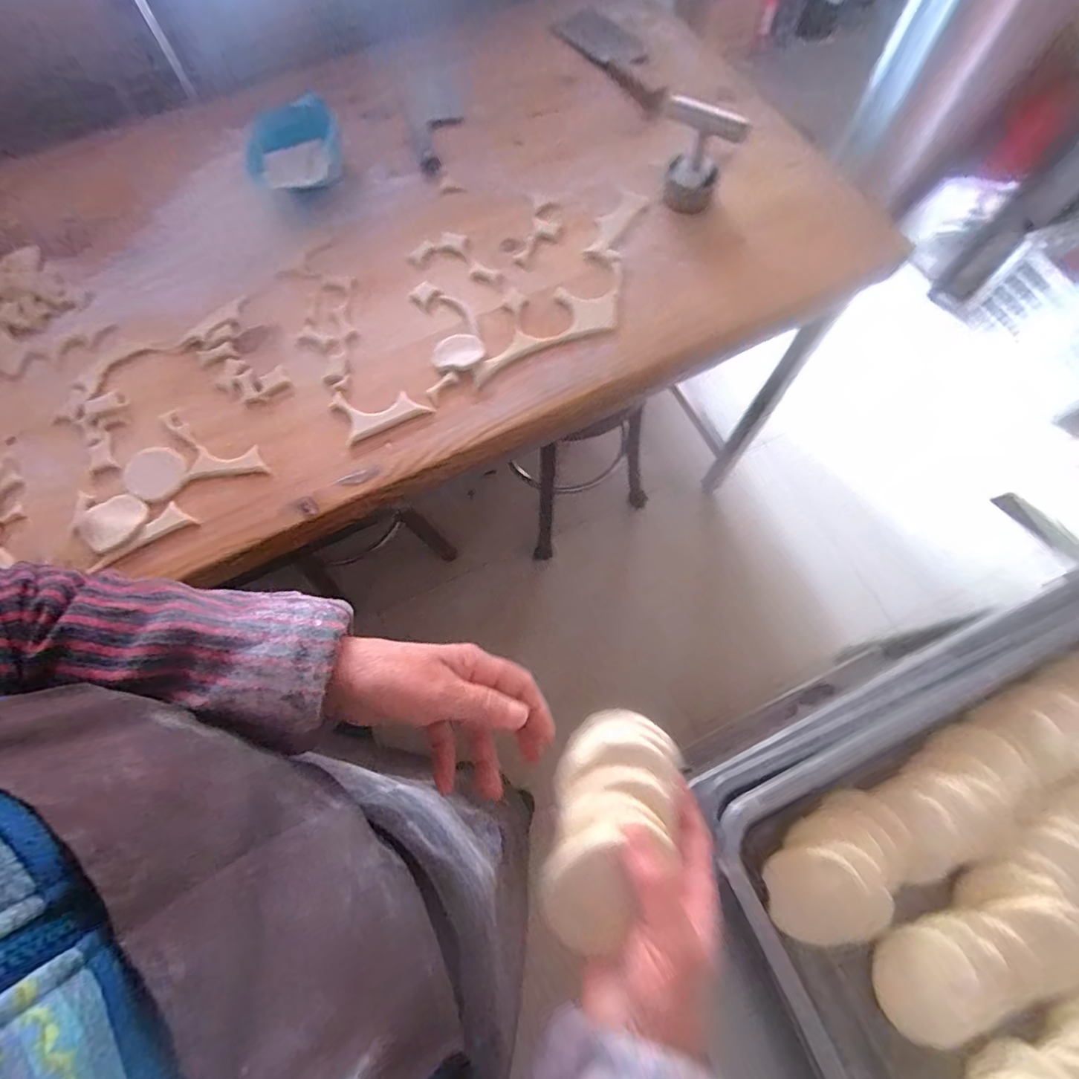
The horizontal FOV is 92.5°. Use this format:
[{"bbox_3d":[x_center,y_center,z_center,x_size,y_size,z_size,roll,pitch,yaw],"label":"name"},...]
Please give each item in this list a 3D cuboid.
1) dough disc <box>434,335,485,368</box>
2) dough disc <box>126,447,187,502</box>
[{"bbox_3d":[-0.103,-0.239,0.652,0.062,0.004,0.047,-16,70,-5],"label":"dough disc"},{"bbox_3d":[-0.442,-0.076,0.598,0.061,0.015,0.064,0,70,1],"label":"dough disc"}]

